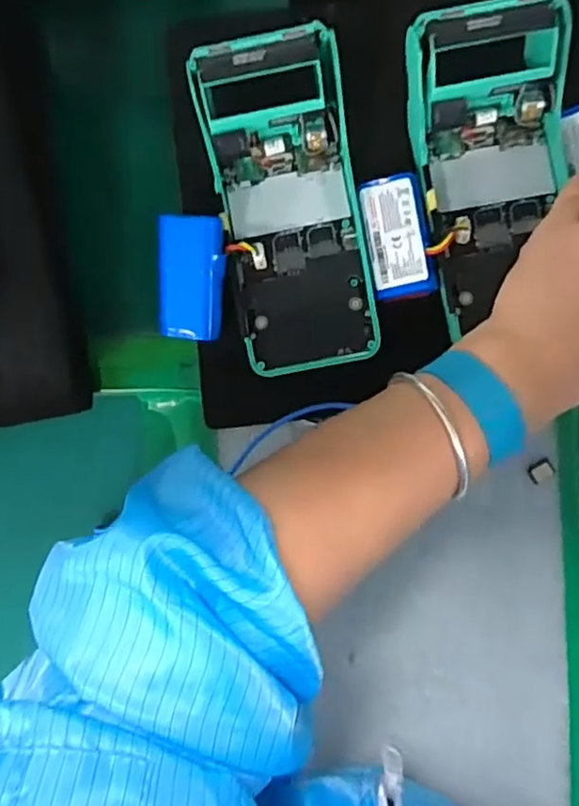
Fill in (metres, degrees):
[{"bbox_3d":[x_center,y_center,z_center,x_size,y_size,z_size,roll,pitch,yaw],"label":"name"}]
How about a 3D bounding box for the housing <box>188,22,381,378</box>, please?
[{"bbox_3d":[-0.001,-0.104,0.350,0.076,0.050,0.168,-10,99,3],"label":"housing"}]

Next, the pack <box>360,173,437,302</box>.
[{"bbox_3d":[0.058,-0.091,0.350,0.032,0.012,0.067,-11,84,3],"label":"pack"}]

